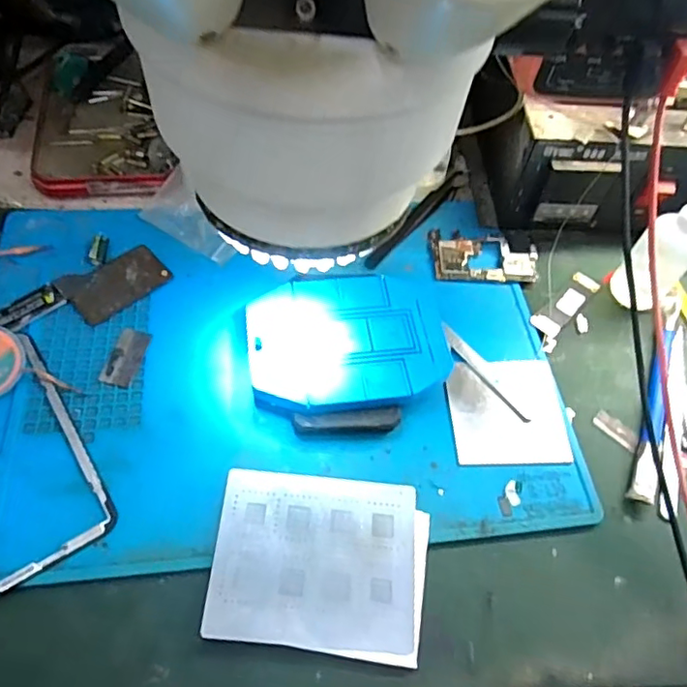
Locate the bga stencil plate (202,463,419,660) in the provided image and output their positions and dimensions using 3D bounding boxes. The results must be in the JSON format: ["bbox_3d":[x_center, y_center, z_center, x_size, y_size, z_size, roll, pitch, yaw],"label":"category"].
[{"bbox_3d":[-0.014,0.107,0.287,0.099,0.004,0.080,7,58,-2],"label":"bga stencil plate"}]

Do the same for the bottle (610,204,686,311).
[{"bbox_3d":[0.205,-0.054,0.371,0.034,0.079,0.029,38,63,17],"label":"bottle"}]

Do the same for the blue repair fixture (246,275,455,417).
[{"bbox_3d":[0.003,0.000,0.348,0.116,0.024,0.087,-7,59,-9],"label":"blue repair fixture"}]

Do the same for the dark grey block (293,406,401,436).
[{"bbox_3d":[0.002,0.044,0.324,0.059,0.018,0.009,-4,59,-7],"label":"dark grey block"}]

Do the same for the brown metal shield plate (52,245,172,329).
[{"bbox_3d":[-0.148,-0.041,0.372,0.060,0.004,0.044,-39,69,-24],"label":"brown metal shield plate"}]

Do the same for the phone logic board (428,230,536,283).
[{"bbox_3d":[0.101,-0.063,0.409,0.076,0.004,0.044,2,58,-4],"label":"phone logic board"}]

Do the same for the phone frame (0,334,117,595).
[{"bbox_3d":[-0.179,0.058,0.305,0.069,0.005,0.139,-29,65,-21],"label":"phone frame"}]

